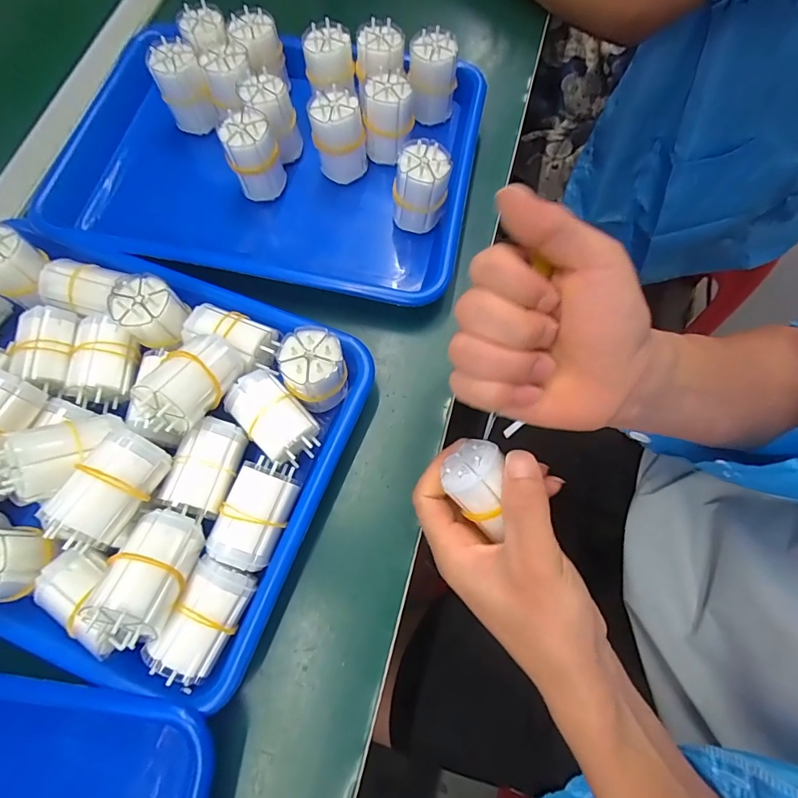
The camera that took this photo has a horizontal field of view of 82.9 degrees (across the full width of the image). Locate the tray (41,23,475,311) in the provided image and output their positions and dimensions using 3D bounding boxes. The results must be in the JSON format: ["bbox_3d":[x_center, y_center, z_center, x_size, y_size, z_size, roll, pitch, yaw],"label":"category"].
[{"bbox_3d":[-0.115,-0.203,0.384,0.343,0.041,0.244,9,73,4],"label":"tray"}]

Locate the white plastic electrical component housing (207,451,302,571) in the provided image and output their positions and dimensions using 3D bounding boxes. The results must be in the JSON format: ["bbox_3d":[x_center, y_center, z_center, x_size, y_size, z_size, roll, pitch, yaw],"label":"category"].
[{"bbox_3d":[-0.087,0.069,0.275,0.036,0.028,0.063,19,74,7],"label":"white plastic electrical component housing"}]

